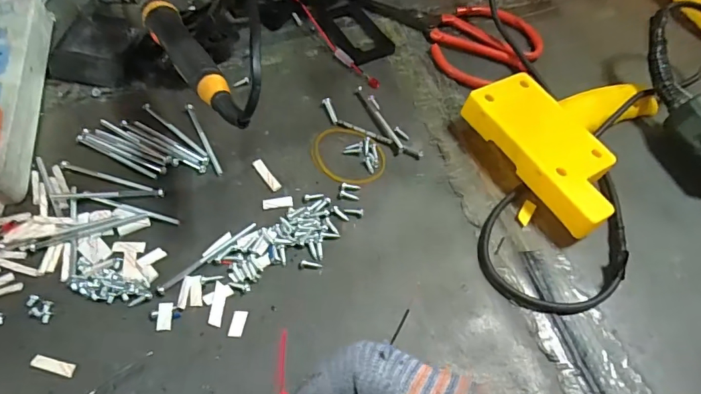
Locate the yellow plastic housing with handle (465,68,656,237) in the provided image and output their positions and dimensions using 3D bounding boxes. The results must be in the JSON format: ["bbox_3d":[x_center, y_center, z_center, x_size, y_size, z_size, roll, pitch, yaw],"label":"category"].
[{"bbox_3d":[0.178,-0.051,0.344,0.148,0.033,0.123,-28,64,-17],"label":"yellow plastic housing with handle"}]

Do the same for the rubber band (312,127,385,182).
[{"bbox_3d":[-0.003,-0.031,0.344,0.059,0.005,0.050,19,60,9],"label":"rubber band"}]

